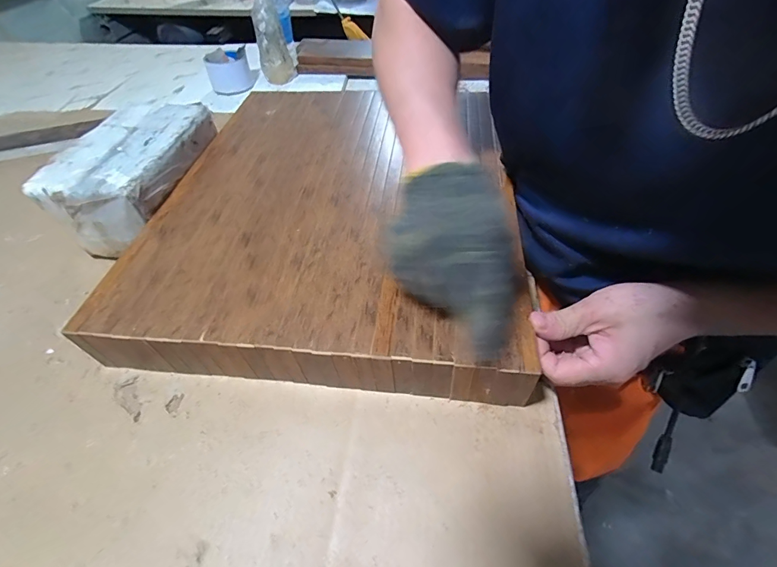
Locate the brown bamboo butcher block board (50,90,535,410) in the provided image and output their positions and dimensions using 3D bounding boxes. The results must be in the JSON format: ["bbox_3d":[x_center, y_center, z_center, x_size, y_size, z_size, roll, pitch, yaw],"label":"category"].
[{"bbox_3d":[-0.056,-0.095,0.451,0.388,0.071,0.454,6,49,7],"label":"brown bamboo butcher block board"}]

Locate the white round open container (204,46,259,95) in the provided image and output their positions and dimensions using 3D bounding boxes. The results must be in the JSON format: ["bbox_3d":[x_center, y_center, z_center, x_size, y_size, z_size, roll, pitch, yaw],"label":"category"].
[{"bbox_3d":[-0.319,-0.435,0.767,0.092,0.071,0.081,-16,50,-12],"label":"white round open container"}]

